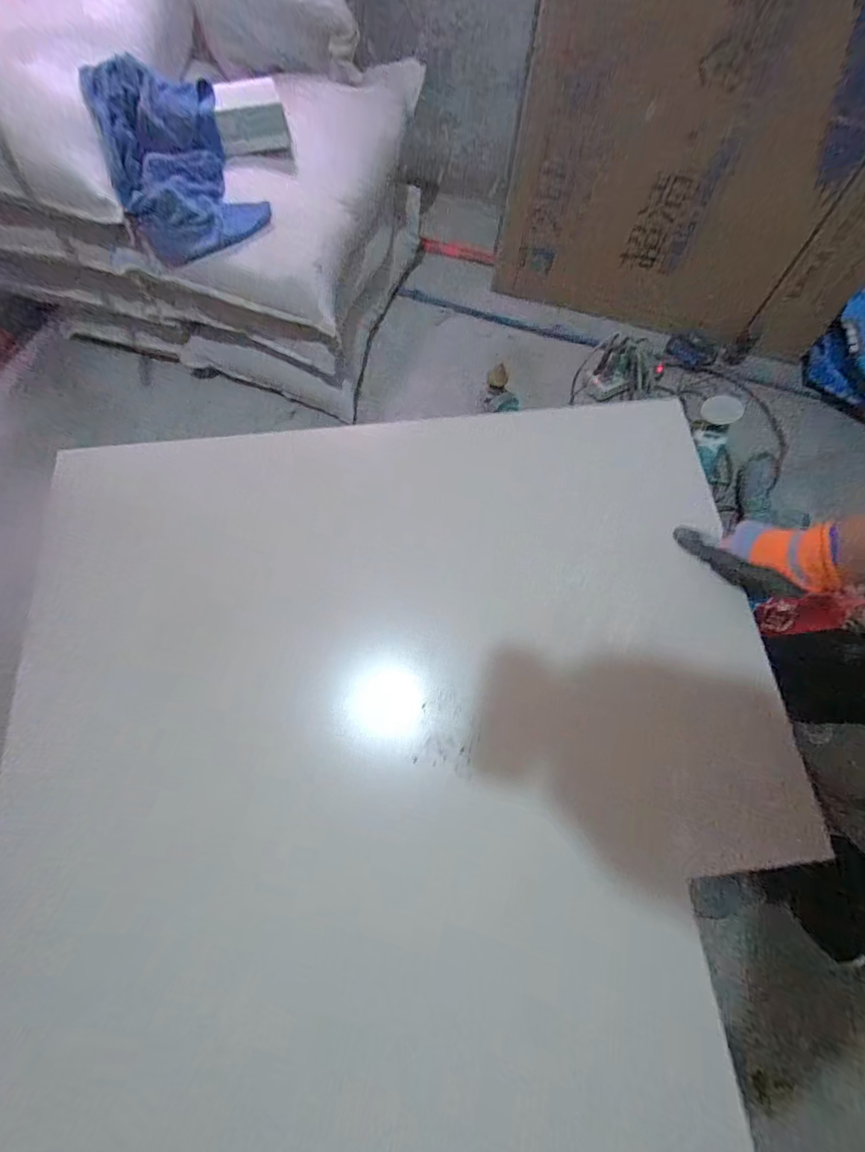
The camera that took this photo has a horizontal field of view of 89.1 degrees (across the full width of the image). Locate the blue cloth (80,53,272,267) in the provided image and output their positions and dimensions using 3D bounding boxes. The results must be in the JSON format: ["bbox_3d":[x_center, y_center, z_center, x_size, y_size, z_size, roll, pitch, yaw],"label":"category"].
[{"bbox_3d":[-0.427,-0.685,0.735,0.213,0.060,0.285,-26,100,-12],"label":"blue cloth"}]

